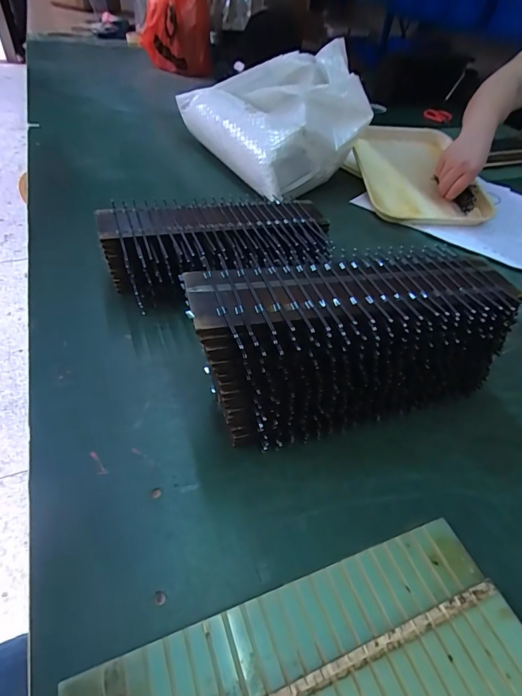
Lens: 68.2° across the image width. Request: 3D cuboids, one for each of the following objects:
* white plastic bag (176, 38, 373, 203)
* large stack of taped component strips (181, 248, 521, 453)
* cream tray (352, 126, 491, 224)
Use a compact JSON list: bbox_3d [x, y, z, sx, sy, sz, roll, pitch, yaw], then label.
[{"bbox_3d":[0.028,-0.453,0.730,0.247,0.161,0.344,-19,51,-24],"label":"white plastic bag"},{"bbox_3d":[0.074,-0.003,0.337,0.258,0.124,0.102,-10,48,-16],"label":"large stack of taped component strips"},{"bbox_3d":[0.295,-0.337,0.755,0.194,0.049,0.309,-3,54,-1],"label":"cream tray"}]

